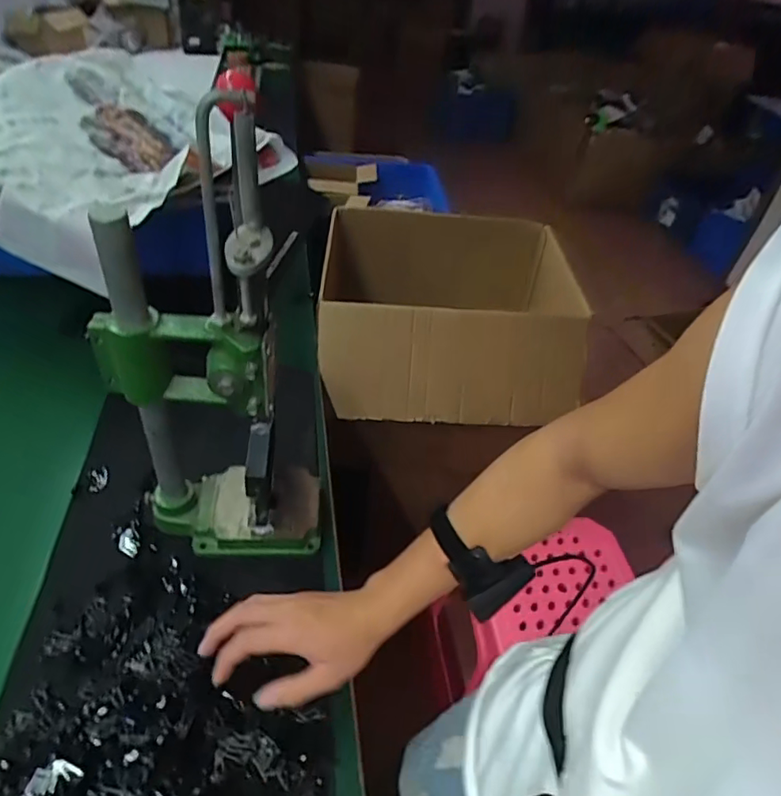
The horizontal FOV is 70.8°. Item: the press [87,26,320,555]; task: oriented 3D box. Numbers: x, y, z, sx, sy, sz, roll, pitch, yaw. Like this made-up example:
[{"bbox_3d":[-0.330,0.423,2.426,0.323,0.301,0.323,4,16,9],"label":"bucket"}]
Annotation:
[{"bbox_3d":[-0.169,-0.019,0.521,0.188,0.446,0.102,0,43,-9],"label":"press"}]

